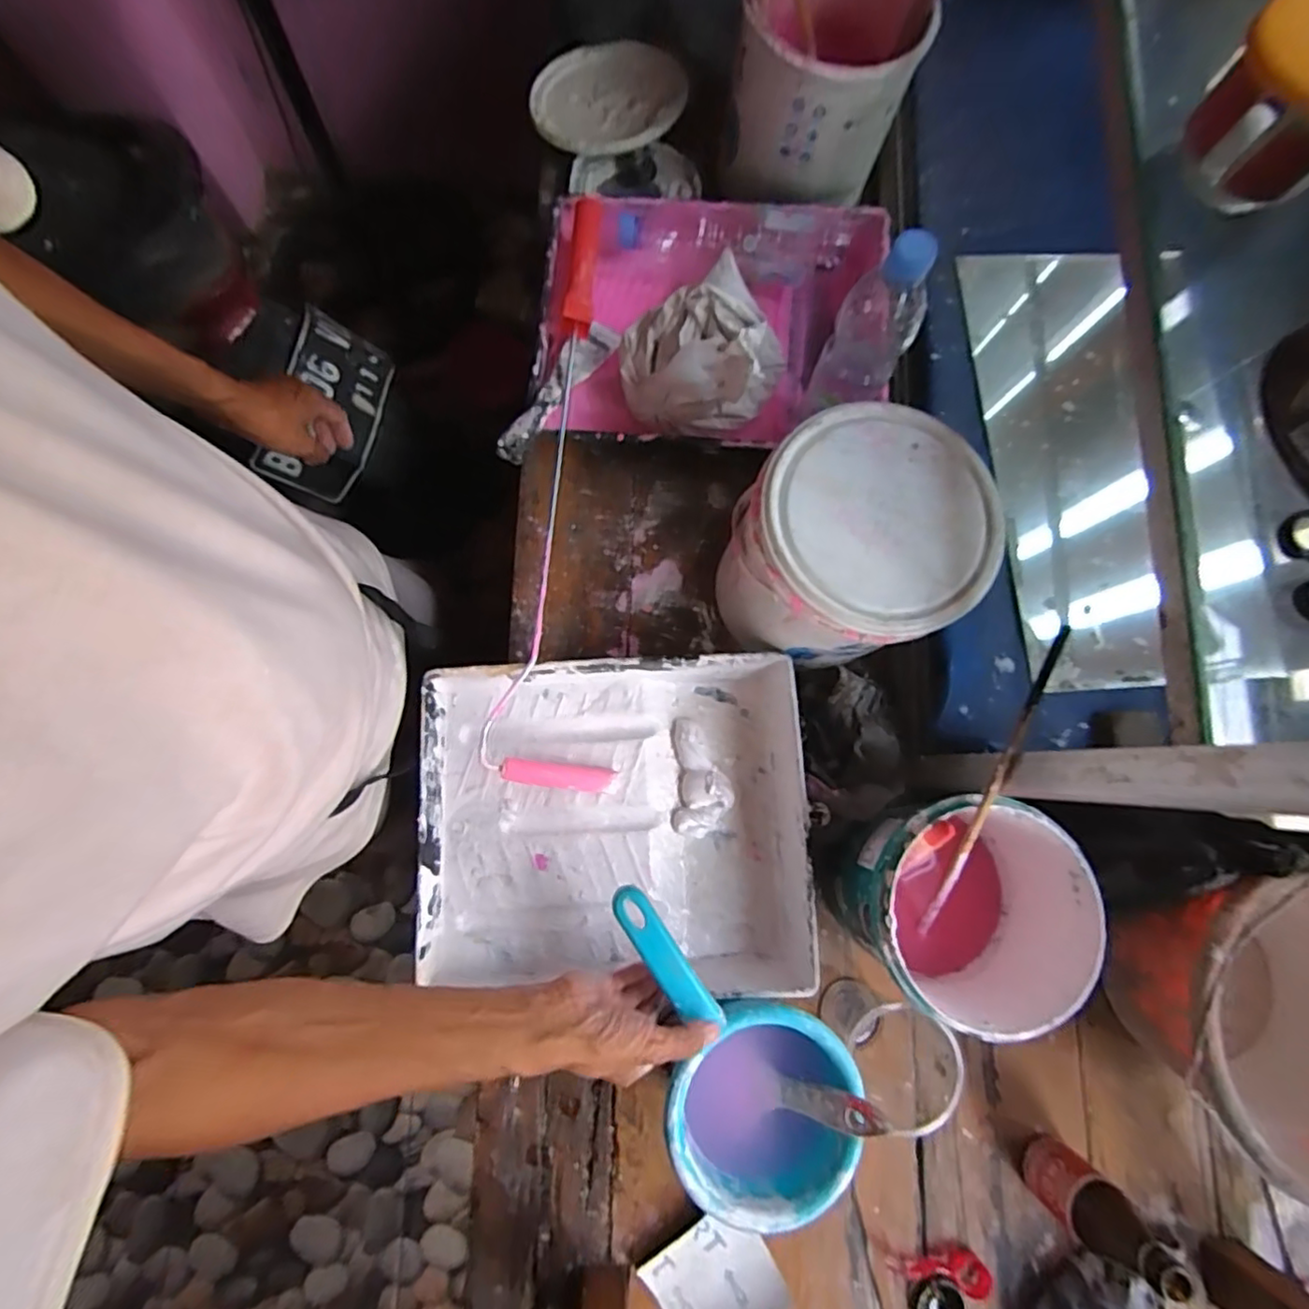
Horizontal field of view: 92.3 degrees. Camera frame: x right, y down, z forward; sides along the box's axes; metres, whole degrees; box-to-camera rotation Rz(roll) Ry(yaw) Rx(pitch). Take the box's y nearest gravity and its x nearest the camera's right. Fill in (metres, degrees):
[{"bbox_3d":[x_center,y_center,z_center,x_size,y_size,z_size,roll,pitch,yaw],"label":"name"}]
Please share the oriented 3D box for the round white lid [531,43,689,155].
[{"bbox_3d":[-0.055,-0.637,0.722,0.167,0.027,0.167,0,79,-1],"label":"round white lid"}]

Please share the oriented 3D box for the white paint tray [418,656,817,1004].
[{"bbox_3d":[-0.037,0.151,0.571,0.345,0.066,0.282,0,79,-1],"label":"white paint tray"}]

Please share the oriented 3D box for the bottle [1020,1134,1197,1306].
[{"bbox_3d":[0.352,0.447,0.506,0.044,0.133,0.050,43,81,7],"label":"bottle"}]

